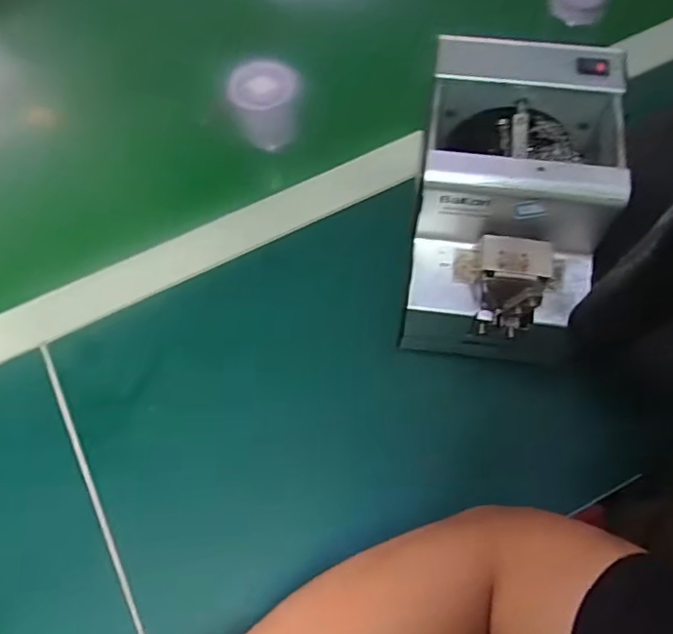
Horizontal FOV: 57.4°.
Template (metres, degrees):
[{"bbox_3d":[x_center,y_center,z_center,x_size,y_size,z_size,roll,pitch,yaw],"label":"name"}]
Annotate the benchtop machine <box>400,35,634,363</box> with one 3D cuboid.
[{"bbox_3d":[0.116,-0.073,0.432,0.117,0.138,0.182,7,66,6],"label":"benchtop machine"}]

